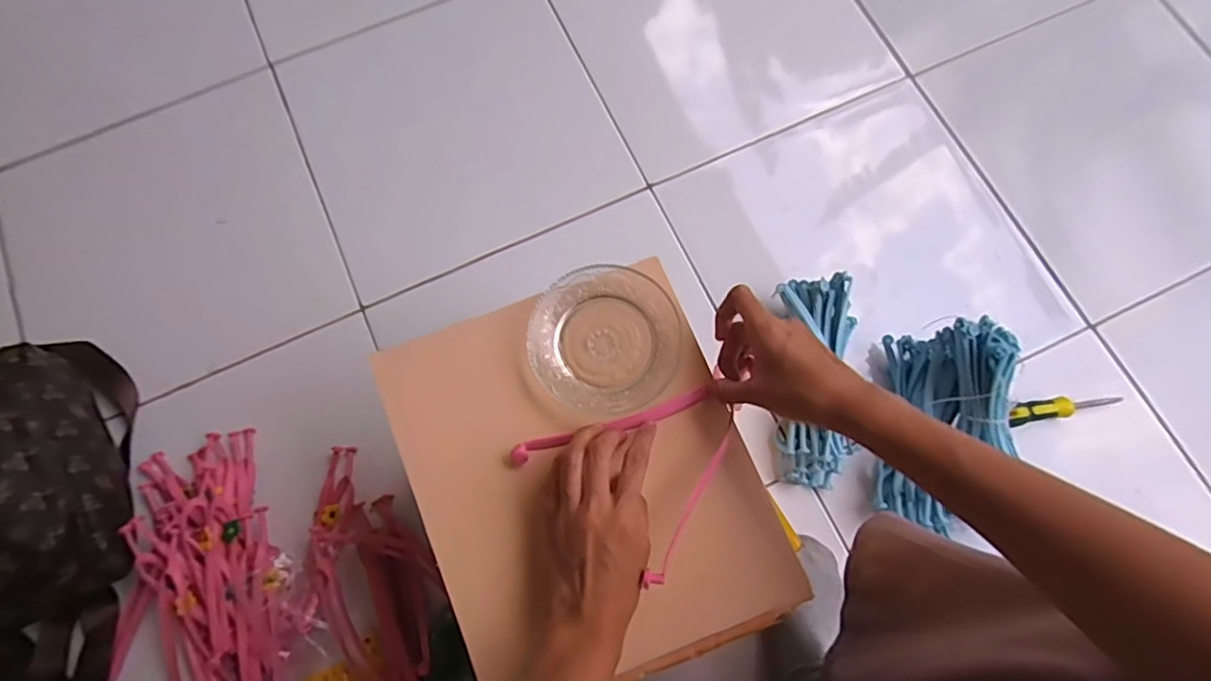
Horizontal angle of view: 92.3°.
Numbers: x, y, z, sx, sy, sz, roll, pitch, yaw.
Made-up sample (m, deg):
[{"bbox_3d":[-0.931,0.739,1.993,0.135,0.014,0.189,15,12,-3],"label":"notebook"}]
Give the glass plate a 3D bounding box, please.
[{"bbox_3d":[-0.001,-0.001,0.447,0.110,0.018,0.111,0,75,1],"label":"glass plate"}]

